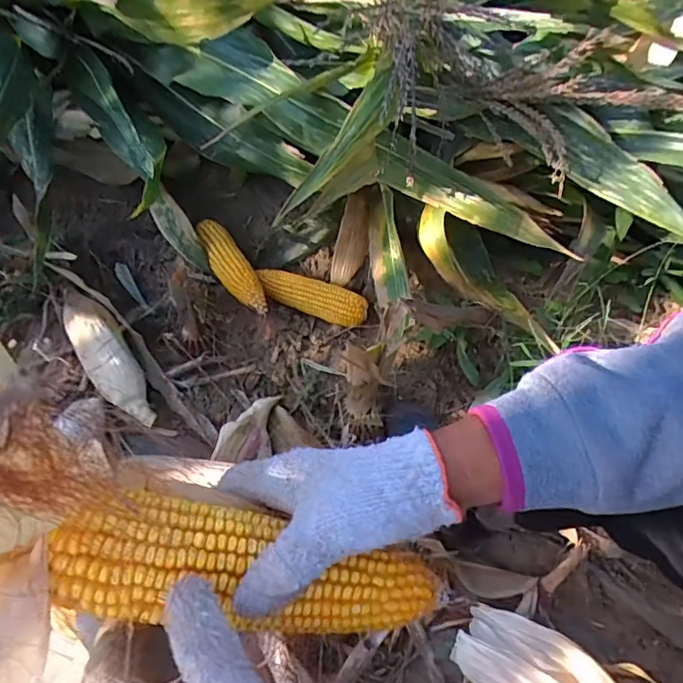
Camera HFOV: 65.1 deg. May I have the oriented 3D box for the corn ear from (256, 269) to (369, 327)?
[{"bbox_3d":[-0.050,-0.077,0.898,0.196,0.047,0.054,20,54,10],"label":"corn ear"}]

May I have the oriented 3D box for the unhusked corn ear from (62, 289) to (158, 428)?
[{"bbox_3d":[-0.357,0.021,0.813,0.074,0.071,0.256,-28,60,-23],"label":"unhusked corn ear"}]

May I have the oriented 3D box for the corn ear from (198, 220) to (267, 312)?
[{"bbox_3d":[-0.183,-0.128,0.896,0.054,0.045,0.213,-30,61,-24],"label":"corn ear"}]

